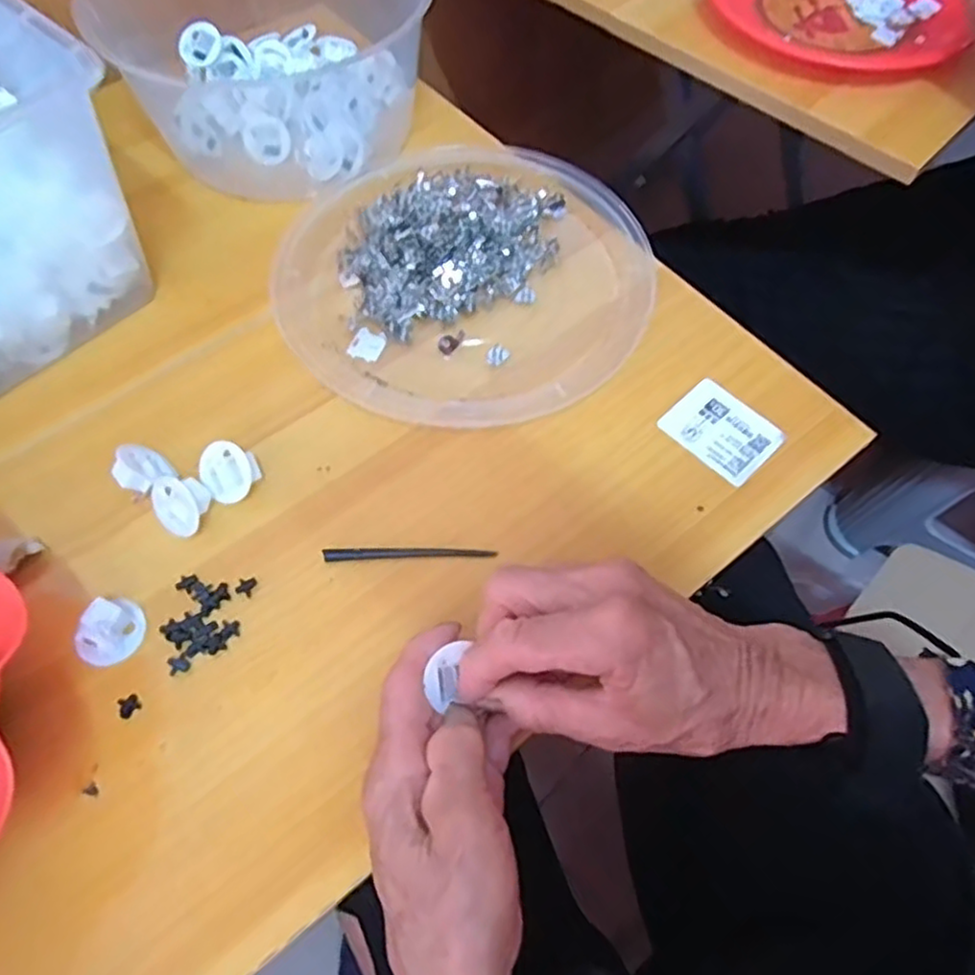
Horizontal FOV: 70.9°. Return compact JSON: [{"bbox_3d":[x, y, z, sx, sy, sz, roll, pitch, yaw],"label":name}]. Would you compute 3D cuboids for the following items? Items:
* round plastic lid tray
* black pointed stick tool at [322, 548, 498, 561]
[{"bbox_3d":[-0.013,-0.143,0.448,0.231,0.027,0.232,0,62,-1],"label":"round plastic lid tray"},{"bbox_3d":[-0.040,0.034,0.357,0.087,0.005,0.007,-2,62,-2],"label":"black pointed stick tool"}]

